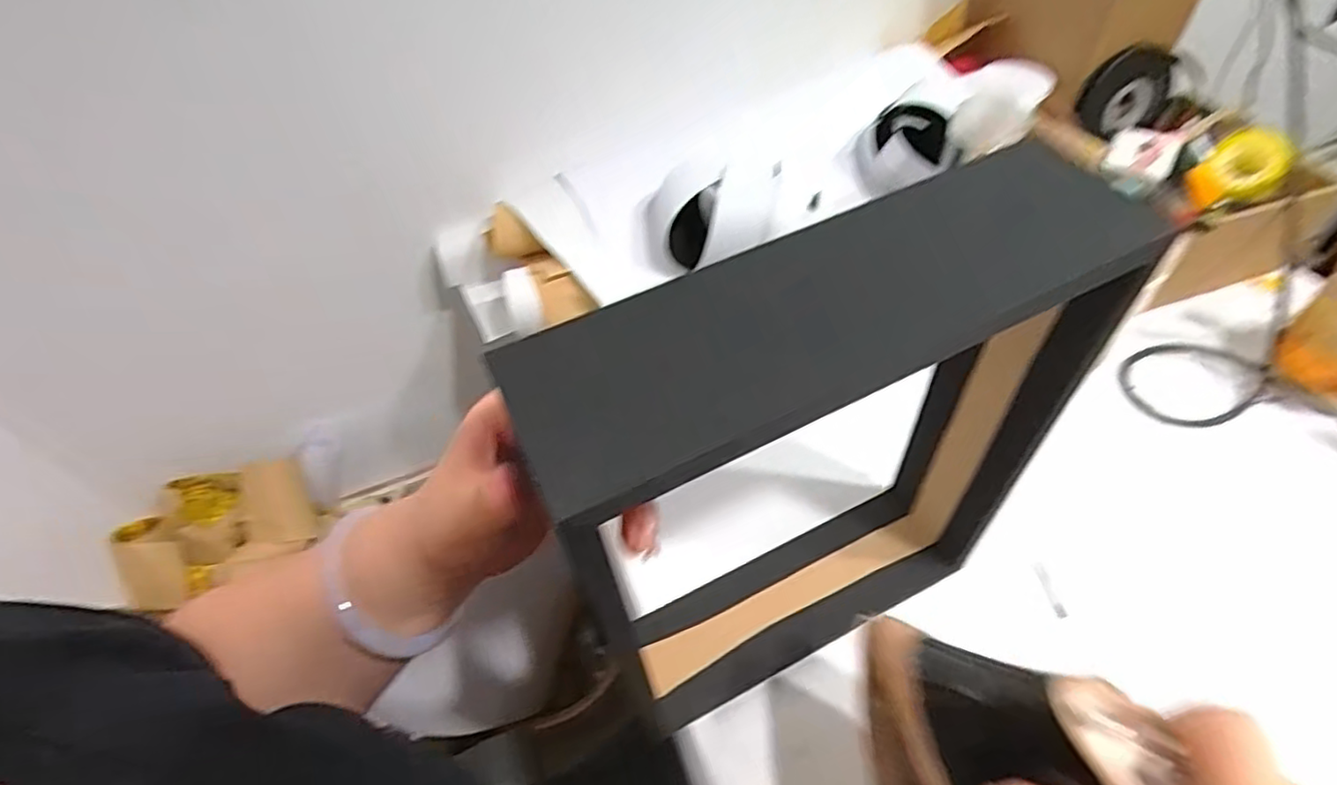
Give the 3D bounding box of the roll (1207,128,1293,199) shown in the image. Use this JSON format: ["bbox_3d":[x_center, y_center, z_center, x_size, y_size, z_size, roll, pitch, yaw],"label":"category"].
[{"bbox_3d":[0.501,-0.197,0.566,0.016,0.050,0.056,-11,80,-51],"label":"roll"}]

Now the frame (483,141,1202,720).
[{"bbox_3d":[0.081,0.056,0.352,0.246,0.302,0.068,-23,54,-13],"label":"frame"}]

